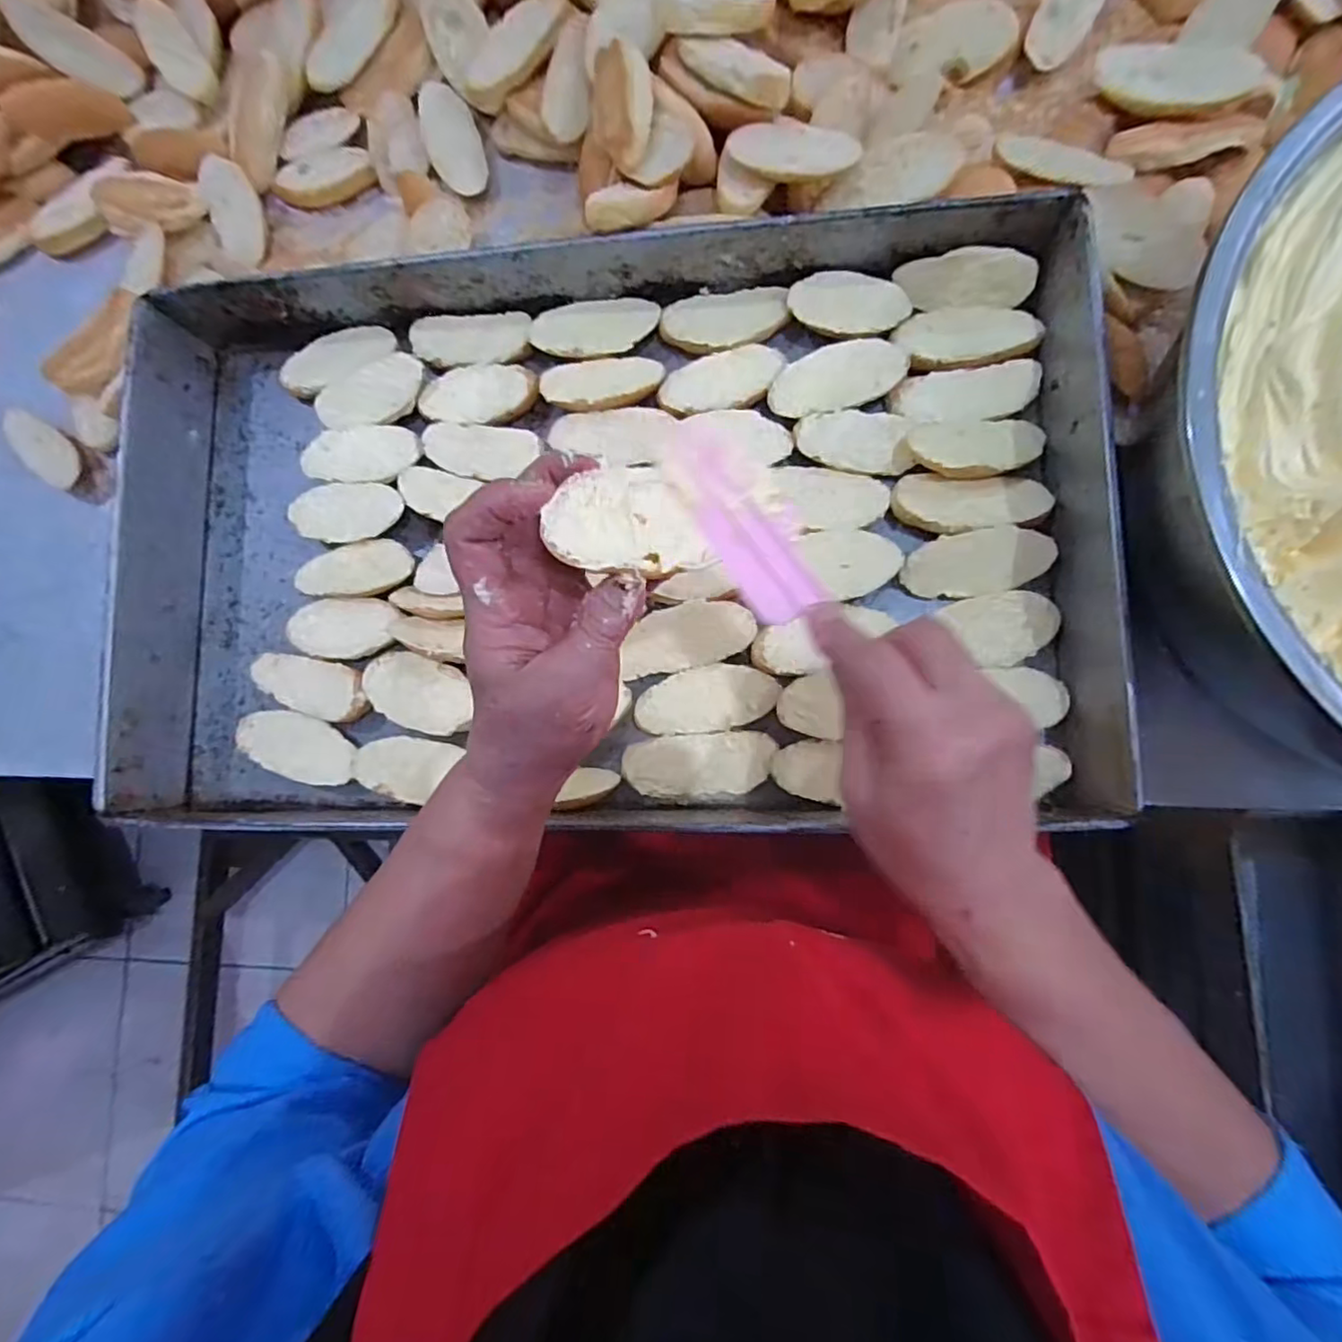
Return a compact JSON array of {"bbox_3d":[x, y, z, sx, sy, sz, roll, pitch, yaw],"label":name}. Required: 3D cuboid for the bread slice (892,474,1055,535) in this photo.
[{"bbox_3d":[0.188,-0.105,0.392,0.092,0.011,0.038,2,86,6],"label":"bread slice"}]

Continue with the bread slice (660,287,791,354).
[{"bbox_3d":[0.036,-0.237,0.427,0.083,0.013,0.044,-3,85,6],"label":"bread slice"}]

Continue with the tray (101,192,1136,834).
[{"bbox_3d":[-0.065,-0.086,0.415,0.620,0.076,0.364,-1,85,6],"label":"tray"}]

